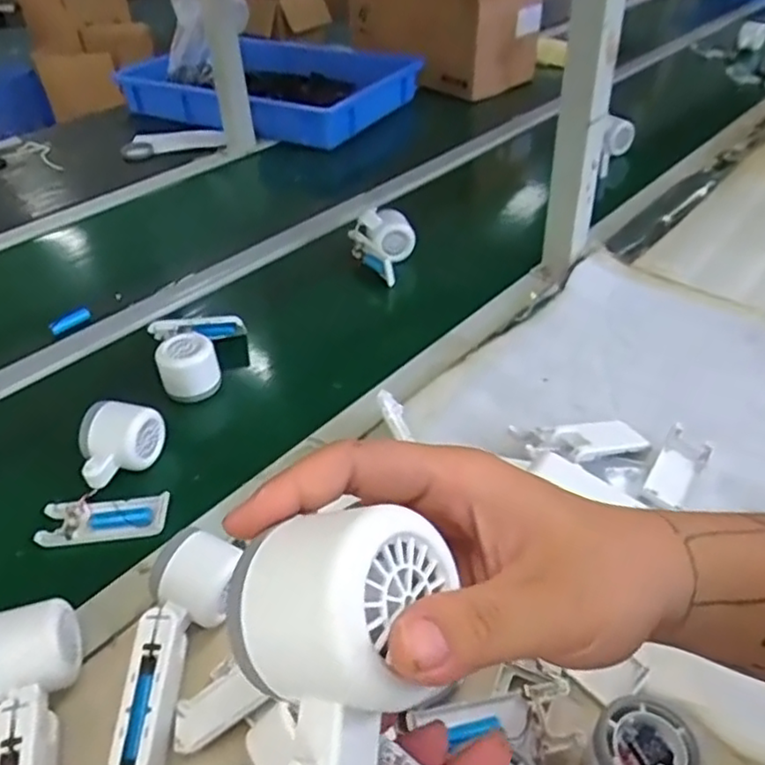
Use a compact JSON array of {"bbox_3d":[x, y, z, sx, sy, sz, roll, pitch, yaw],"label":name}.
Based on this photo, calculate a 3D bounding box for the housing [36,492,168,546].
[{"bbox_3d":[-0.239,0.113,0.561,0.105,0.017,0.040,-5,39,-3],"label":"housing"}]

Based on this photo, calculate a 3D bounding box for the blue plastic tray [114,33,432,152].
[{"bbox_3d":[-0.236,-0.631,1.414,0.544,0.089,0.425,14,42,20],"label":"blue plastic tray"}]

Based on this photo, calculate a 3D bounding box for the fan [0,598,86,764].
[{"bbox_3d":[-0.217,0.218,0.407,0.057,0.056,0.158,-16,41,-16],"label":"fan"}]

